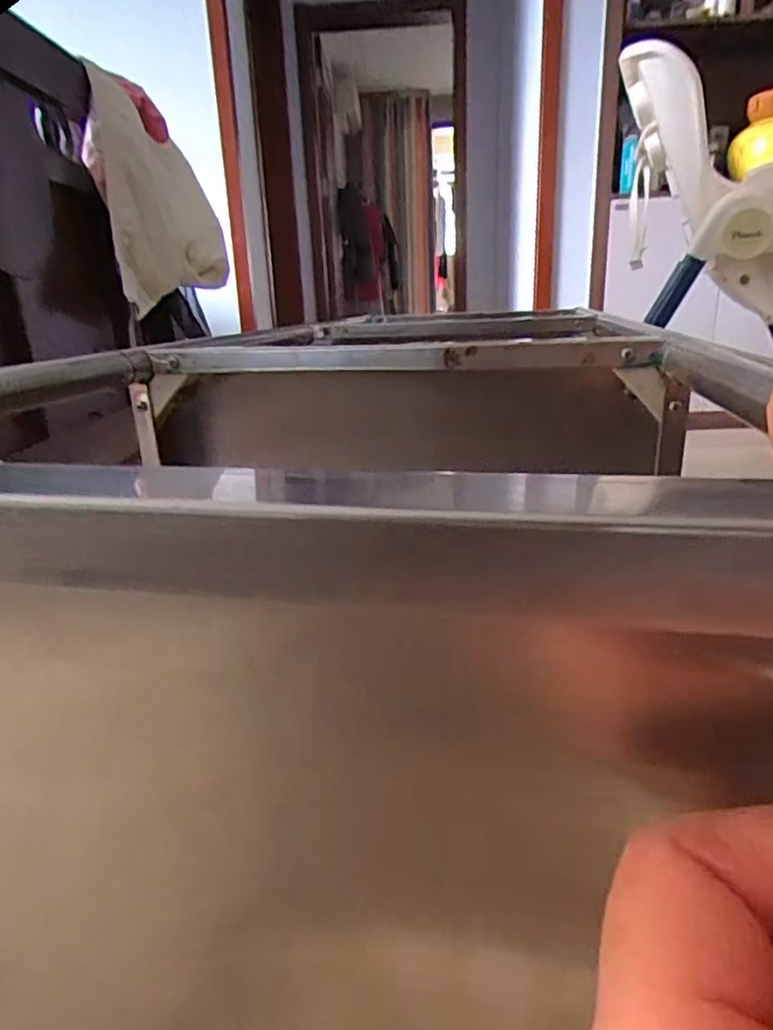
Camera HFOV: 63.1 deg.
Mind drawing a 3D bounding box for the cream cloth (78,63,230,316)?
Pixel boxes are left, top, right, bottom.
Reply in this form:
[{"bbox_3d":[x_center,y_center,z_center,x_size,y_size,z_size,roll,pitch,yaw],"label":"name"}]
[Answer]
[{"bbox_3d":[-0.441,-0.614,1.220,0.058,0.385,0.239,15,27,37],"label":"cream cloth"}]

